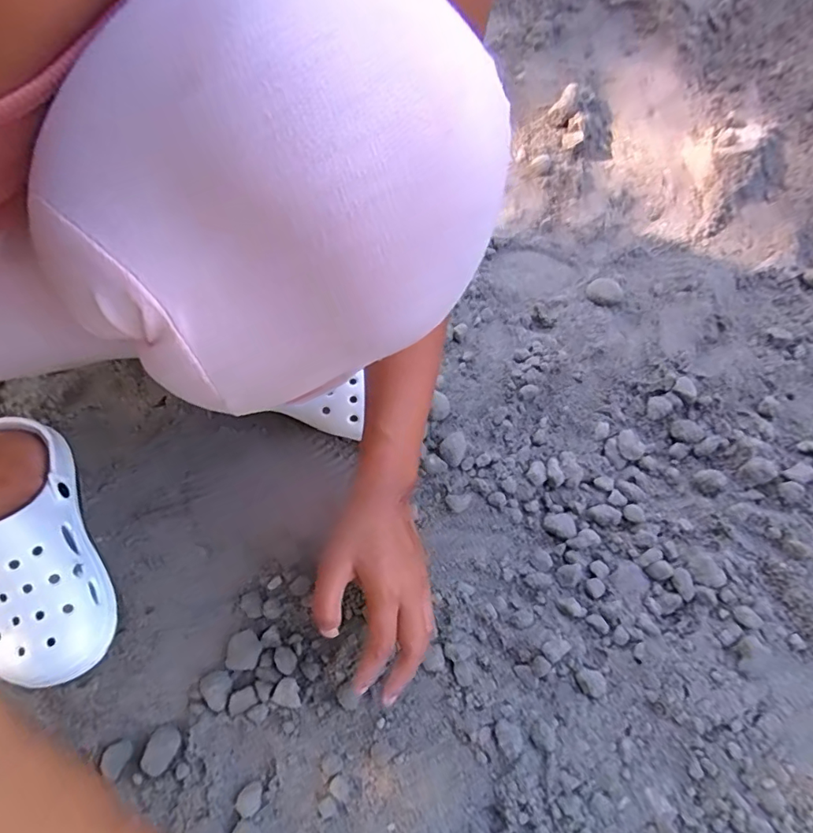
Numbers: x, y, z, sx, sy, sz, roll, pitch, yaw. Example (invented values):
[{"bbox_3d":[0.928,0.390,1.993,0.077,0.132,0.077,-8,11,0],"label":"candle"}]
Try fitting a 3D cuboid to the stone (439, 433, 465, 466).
[{"bbox_3d":[0.047,0.032,0.502,0.025,0.015,0.034,6,62,9],"label":"stone"}]

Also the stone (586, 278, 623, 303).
[{"bbox_3d":[0.229,-0.144,0.573,0.040,0.011,0.033,28,67,19],"label":"stone"}]

